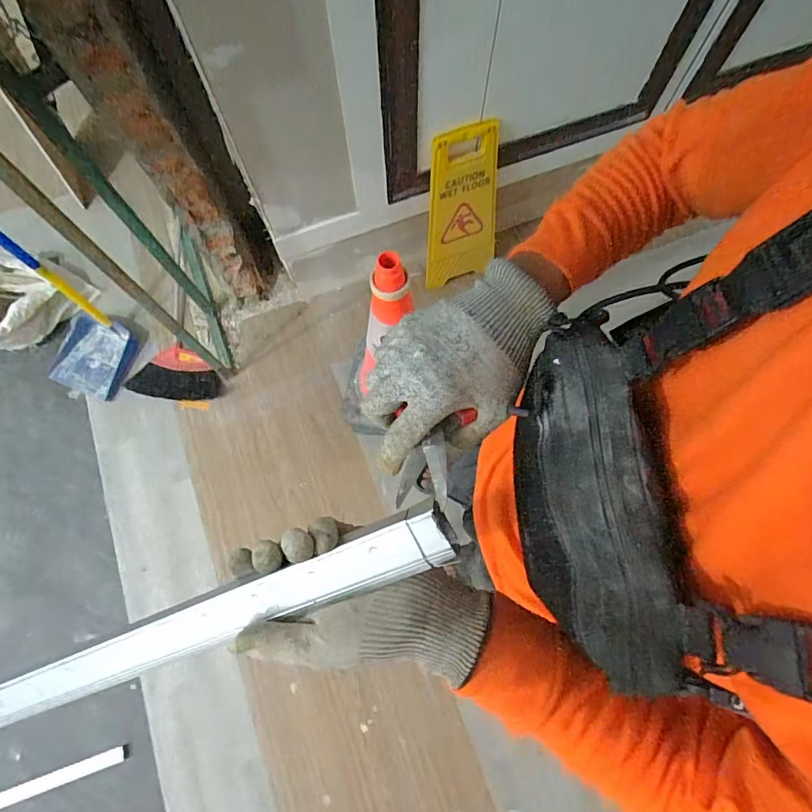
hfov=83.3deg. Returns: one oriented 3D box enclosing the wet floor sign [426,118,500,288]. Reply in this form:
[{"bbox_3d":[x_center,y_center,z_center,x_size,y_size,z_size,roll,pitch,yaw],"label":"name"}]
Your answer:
[{"bbox_3d":[0.212,-0.672,1.598,0.299,0.638,0.028,-27,68,-10],"label":"wet floor sign"}]

